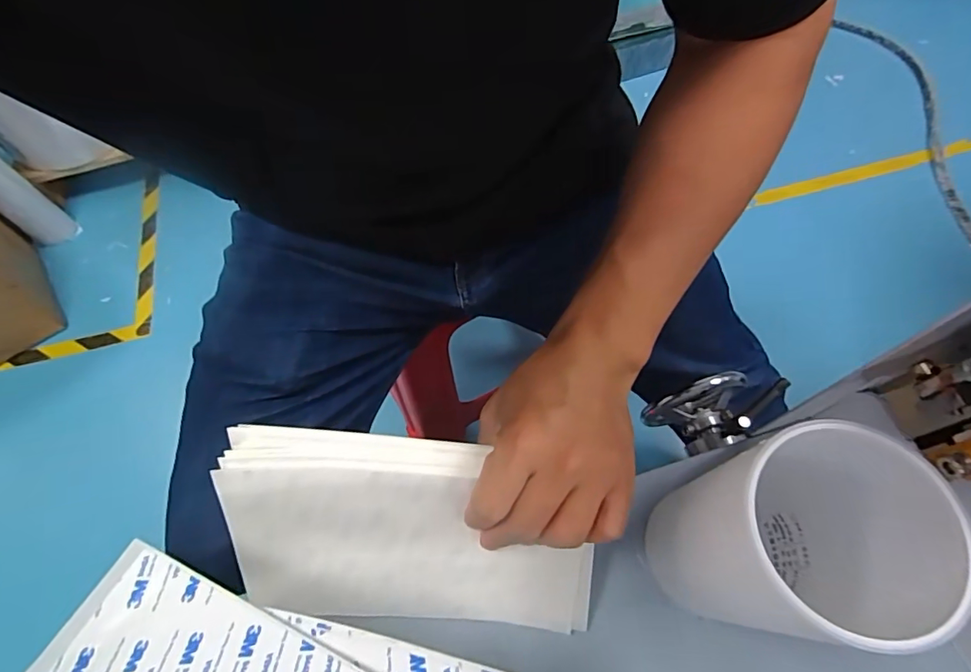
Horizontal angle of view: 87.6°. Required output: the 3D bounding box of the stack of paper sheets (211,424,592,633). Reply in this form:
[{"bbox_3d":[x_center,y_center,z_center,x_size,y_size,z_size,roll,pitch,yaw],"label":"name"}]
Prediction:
[{"bbox_3d":[-0.048,0.121,0.317,0.220,0.144,0.020,1,24,3],"label":"stack of paper sheets"}]

